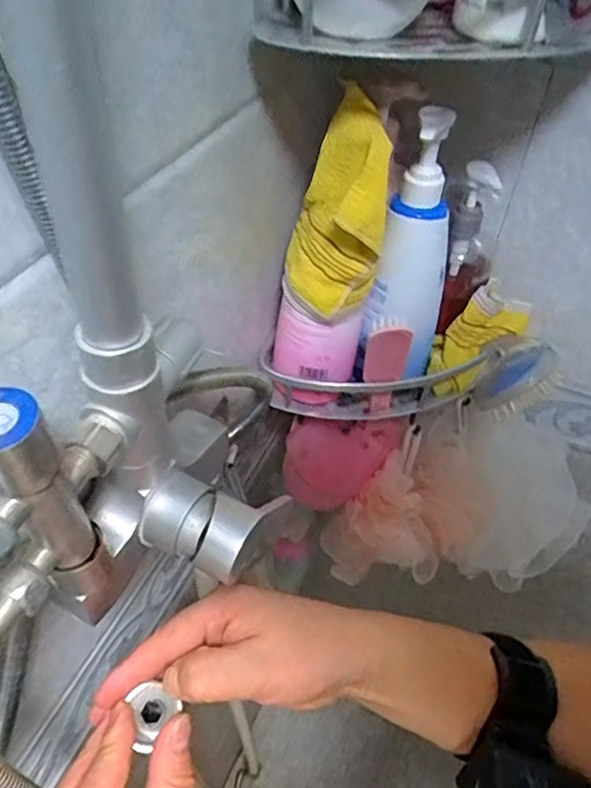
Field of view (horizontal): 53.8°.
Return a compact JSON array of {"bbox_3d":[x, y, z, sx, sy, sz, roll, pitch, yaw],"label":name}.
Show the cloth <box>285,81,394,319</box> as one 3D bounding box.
[{"bbox_3d":[0.031,-0.121,0.409,0.066,0.145,0.056,-1,47,-4],"label":"cloth"}]

